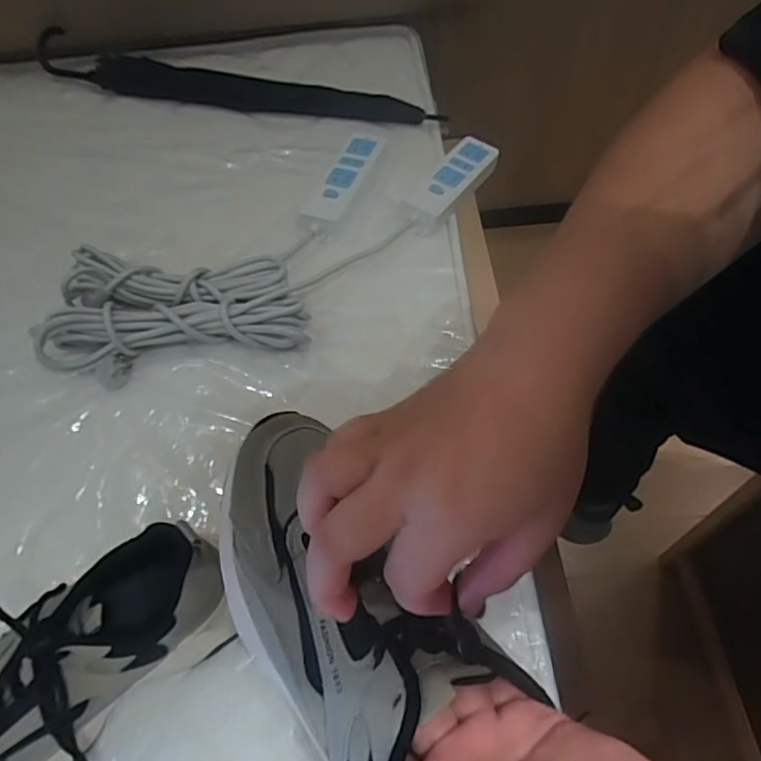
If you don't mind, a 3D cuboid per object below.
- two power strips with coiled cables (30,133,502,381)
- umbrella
[{"bbox_3d":[-0.114,-0.173,0.693,0.245,0.043,0.567,36,64,20],"label":"two power strips with coiled cables"},{"bbox_3d":[-0.223,-0.430,0.861,0.620,0.046,0.054,9,57,4],"label":"umbrella"}]

